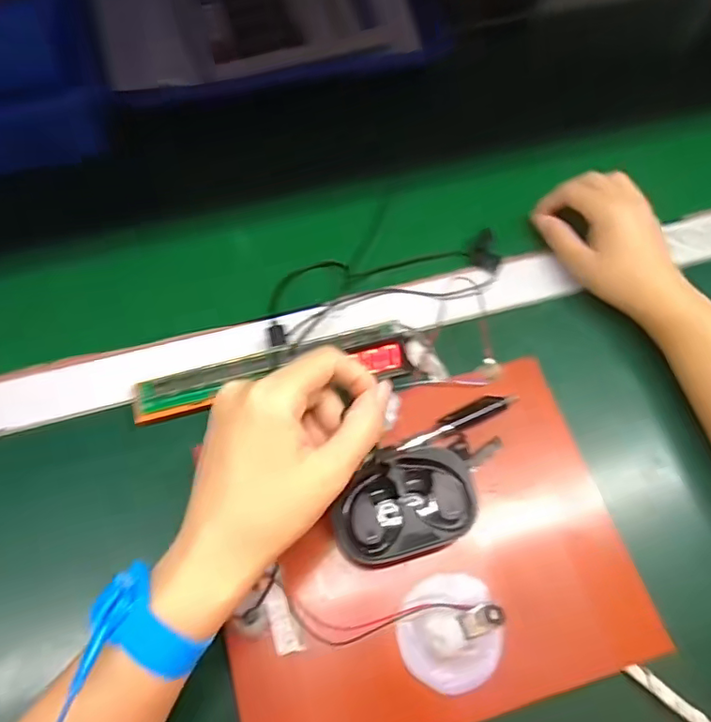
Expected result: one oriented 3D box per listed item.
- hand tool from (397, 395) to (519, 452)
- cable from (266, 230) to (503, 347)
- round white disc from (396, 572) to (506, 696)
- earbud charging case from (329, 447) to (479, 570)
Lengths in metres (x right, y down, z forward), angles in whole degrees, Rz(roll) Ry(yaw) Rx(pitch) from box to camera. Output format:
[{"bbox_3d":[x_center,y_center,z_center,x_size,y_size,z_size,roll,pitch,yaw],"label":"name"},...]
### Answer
[{"bbox_3d":[0.069,0.040,0.368,0.088,0.011,0.014,-23,67,-12],"label":"hand tool"},{"bbox_3d":[0.023,-0.069,0.441,0.198,0.019,0.095,-13,42,-7],"label":"cable"},{"bbox_3d":[0.056,0.160,0.317,0.059,0.019,0.060,1,64,-1],"label":"round white disc"},{"bbox_3d":[0.030,0.091,0.335,0.086,0.026,0.059,-15,66,-8],"label":"earbud charging case"}]

